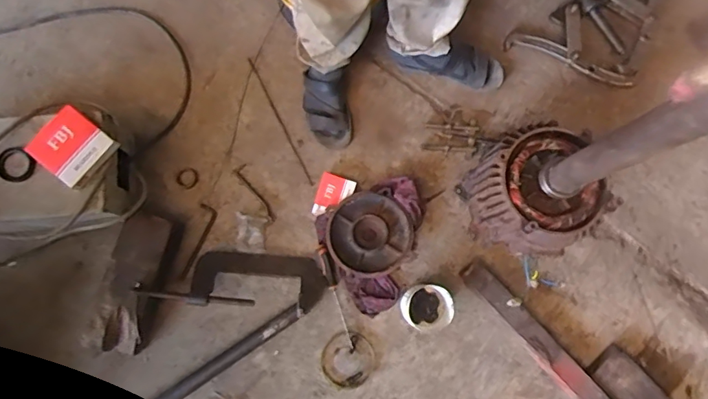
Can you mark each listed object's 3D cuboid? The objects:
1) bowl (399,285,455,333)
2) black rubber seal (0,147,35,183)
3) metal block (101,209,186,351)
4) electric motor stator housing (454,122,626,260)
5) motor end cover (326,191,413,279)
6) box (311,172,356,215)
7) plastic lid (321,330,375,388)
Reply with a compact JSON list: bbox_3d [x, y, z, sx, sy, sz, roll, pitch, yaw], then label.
[{"bbox_3d":[0.151,0.229,1.026,0.099,0.114,0.095,0,81,-3],"label":"bowl"},{"bbox_3d":[-0.640,-0.063,0.913,0.068,0.013,0.067,0,97,0],"label":"black rubber seal"},{"bbox_3d":[-0.455,0.175,1.030,0.118,0.090,0.290,9,80,-1],"label":"metal block"},{"bbox_3d":[0.331,-0.003,0.951,0.196,0.271,0.203,0,81,-3],"label":"electric motor stator housing"},{"bbox_3d":[0.033,0.080,1.073,0.178,0.048,0.175,32,80,3],"label":"motor end cover"},{"bbox_3d":[-0.046,-0.007,1.095,0.079,0.031,0.096,16,80,0],"label":"box"},{"bbox_3d":[-0.013,0.348,1.052,0.109,0.009,0.113,0,81,-3],"label":"plastic lid"}]

